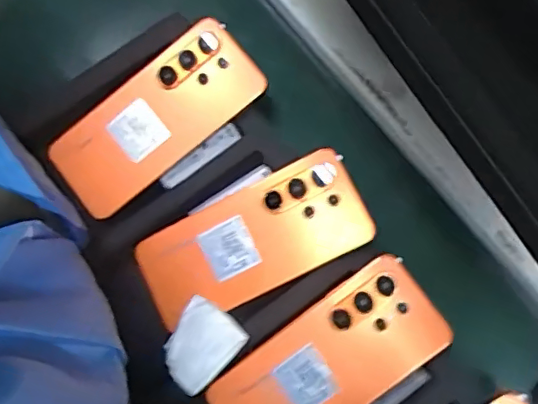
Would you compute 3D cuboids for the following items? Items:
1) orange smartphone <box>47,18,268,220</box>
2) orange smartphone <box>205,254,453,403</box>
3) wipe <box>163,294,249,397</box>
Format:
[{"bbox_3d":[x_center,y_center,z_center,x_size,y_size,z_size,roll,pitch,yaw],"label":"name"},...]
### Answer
[{"bbox_3d":[-0.087,-0.065,0.439,0.168,0.011,0.073,-39,93,0],"label":"orange smartphone"},{"bbox_3d":[0.042,0.118,0.406,0.172,0.005,0.079,-37,82,3],"label":"orange smartphone"},{"bbox_3d":[-0.051,0.103,0.404,0.049,0.010,0.058,41,79,7],"label":"wipe"}]

